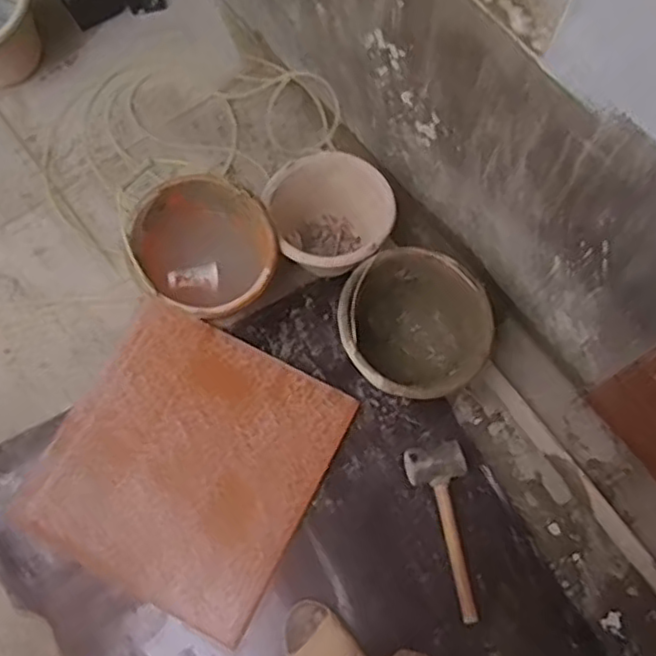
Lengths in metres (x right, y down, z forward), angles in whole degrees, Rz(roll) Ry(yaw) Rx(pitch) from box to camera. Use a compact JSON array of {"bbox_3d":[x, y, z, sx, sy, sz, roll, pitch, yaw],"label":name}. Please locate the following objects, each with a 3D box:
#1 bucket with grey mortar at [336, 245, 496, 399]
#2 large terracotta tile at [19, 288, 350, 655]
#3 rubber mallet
[{"bbox_3d":[0.155,0.011,1.280,0.260,0.213,0.253,0,72,0],"label":"bucket with grey mortar"},{"bbox_3d":[-0.263,0.250,1.294,0.483,0.031,0.489,27,74,9],"label":"large terracotta tile"},{"bbox_3d":[0.223,0.366,1.229,0.112,0.056,0.312,-12,72,-4],"label":"rubber mallet"}]

